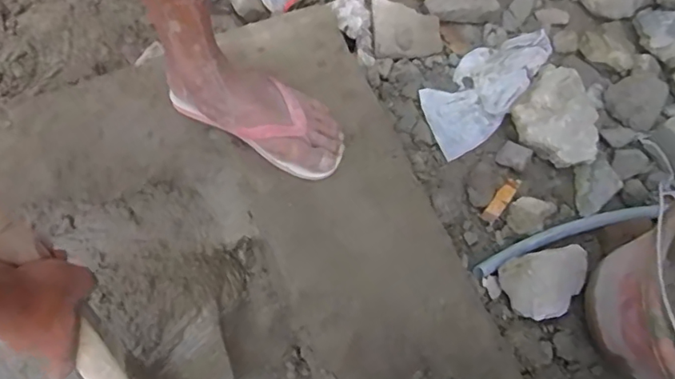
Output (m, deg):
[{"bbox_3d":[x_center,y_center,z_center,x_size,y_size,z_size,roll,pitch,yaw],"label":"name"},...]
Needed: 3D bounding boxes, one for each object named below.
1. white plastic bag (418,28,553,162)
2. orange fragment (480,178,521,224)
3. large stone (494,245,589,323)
[{"bbox_3d":[0.220,-0.154,0.785,0.242,0.022,0.107,-40,73,-14],"label":"white plastic bag"},{"bbox_3d":[0.216,0.013,0.714,0.019,0.019,0.071,37,69,15],"label":"orange fragment"},{"bbox_3d":[0.255,0.108,0.646,0.111,0.027,0.075,-18,66,-9],"label":"large stone"}]

